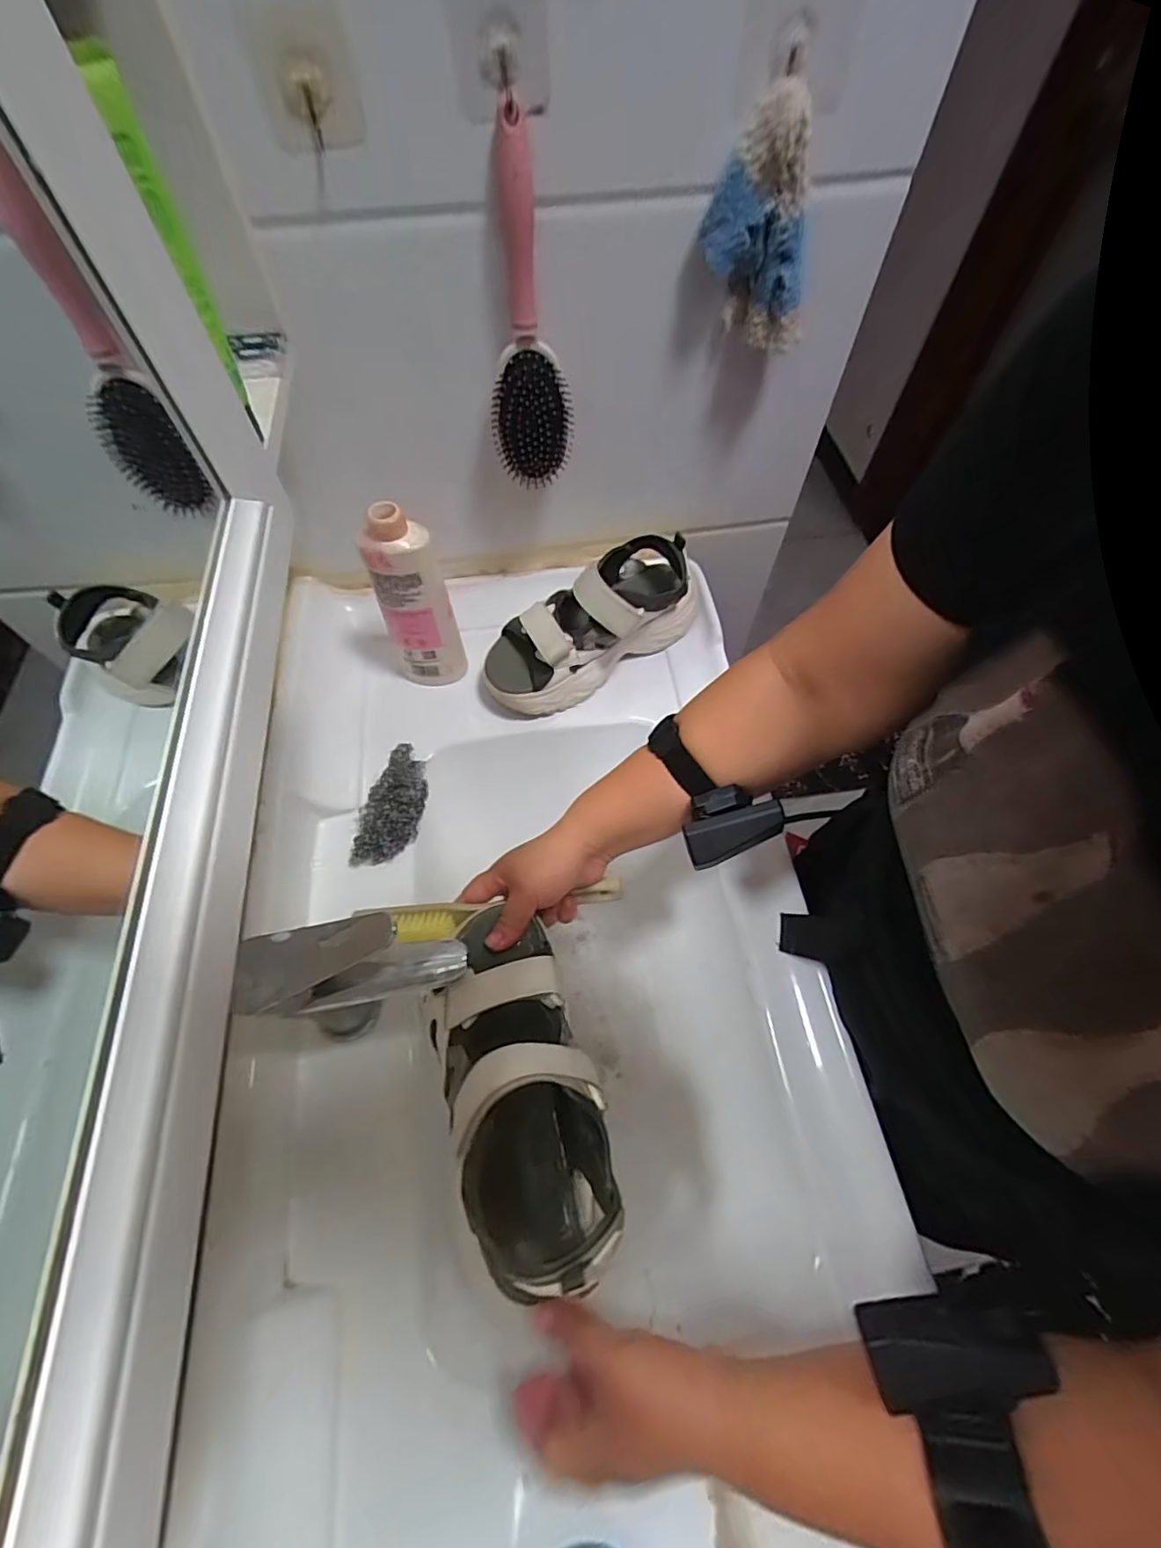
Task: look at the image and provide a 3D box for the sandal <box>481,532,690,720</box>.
[{"bbox_3d":[0.009,-0.157,0.604,0.230,0.106,0.097,-24,64,-13],"label":"sandal"}]

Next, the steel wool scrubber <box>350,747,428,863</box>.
[{"bbox_3d":[-0.175,0.032,0.548,0.049,0.035,0.113,17,78,9],"label":"steel wool scrubber"}]

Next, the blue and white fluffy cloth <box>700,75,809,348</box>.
[{"bbox_3d":[0.136,-0.405,0.437,0.086,0.138,0.036,5,61,3],"label":"blue and white fluffy cloth"}]

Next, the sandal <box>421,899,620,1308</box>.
[{"bbox_3d":[-0.044,0.188,0.375,0.093,0.075,0.221,-15,58,-8],"label":"sandal"}]

